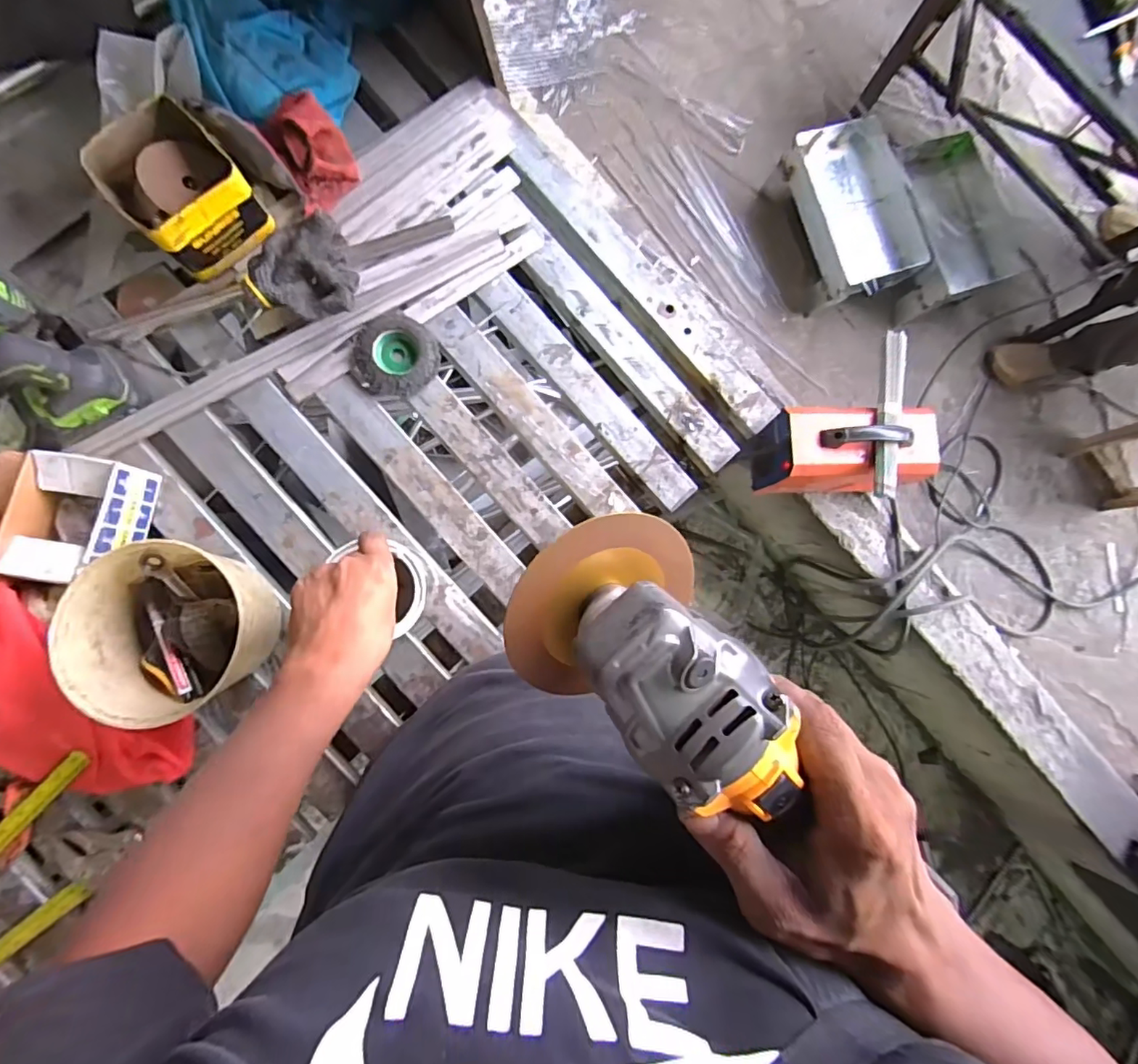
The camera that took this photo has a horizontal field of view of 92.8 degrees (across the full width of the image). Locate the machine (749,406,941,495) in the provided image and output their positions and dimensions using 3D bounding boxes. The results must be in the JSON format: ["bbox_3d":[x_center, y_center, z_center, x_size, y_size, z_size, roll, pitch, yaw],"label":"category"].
[{"bbox_3d":[0.558,-0.165,1.119,0.291,0.195,0.154,-2,86,-7],"label":"machine"}]

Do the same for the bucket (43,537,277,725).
[{"bbox_3d":[-0.394,0.093,0.554,0.161,0.119,0.153,0,86,-6],"label":"bucket"}]

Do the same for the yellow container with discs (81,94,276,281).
[{"bbox_3d":[-0.416,-0.364,0.584,0.116,0.091,0.131,-40,91,-8],"label":"yellow container with discs"}]

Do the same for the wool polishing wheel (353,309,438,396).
[{"bbox_3d":[-0.205,-0.208,0.640,0.094,0.019,0.095,0,86,-6],"label":"wool polishing wheel"}]

